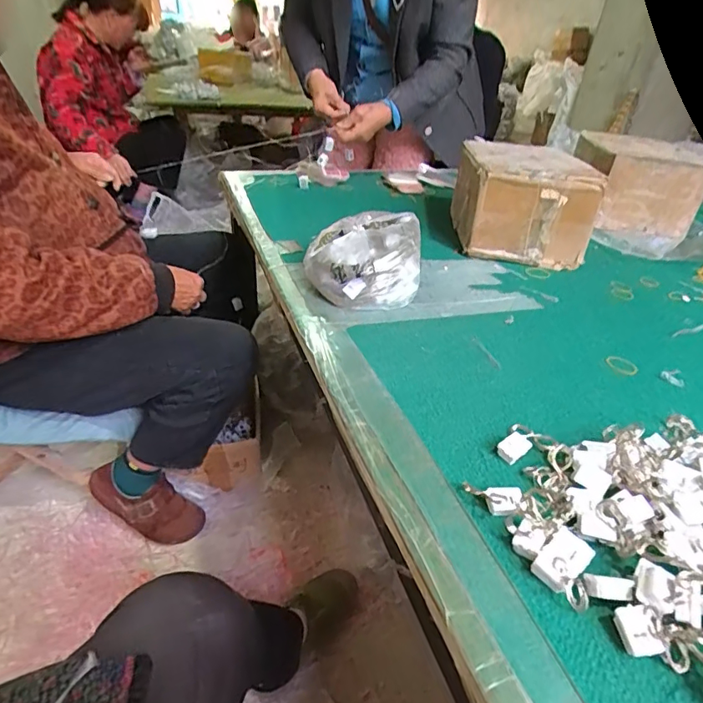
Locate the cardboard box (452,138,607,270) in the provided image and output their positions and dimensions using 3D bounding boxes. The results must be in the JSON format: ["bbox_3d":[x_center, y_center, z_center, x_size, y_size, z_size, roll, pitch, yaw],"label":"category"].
[{"bbox_3d":[0.298,-0.268,0.885,0.203,0.150,0.208,6,34,0],"label":"cardboard box"}]

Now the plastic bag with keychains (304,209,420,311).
[{"bbox_3d":[0.016,-0.126,0.690,0.156,0.100,0.118,7,34,2],"label":"plastic bag with keychains"}]

